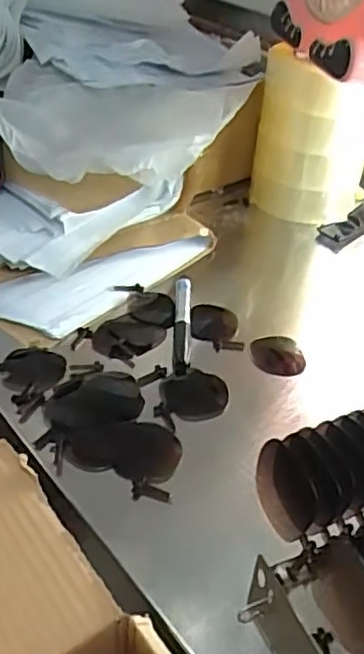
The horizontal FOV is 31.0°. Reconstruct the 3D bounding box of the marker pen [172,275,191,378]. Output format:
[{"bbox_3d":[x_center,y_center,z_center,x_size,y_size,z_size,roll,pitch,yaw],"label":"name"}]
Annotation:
[{"bbox_3d":[0.001,-0.004,0.618,0.016,0.016,0.120,3,49,-3],"label":"marker pen"}]

